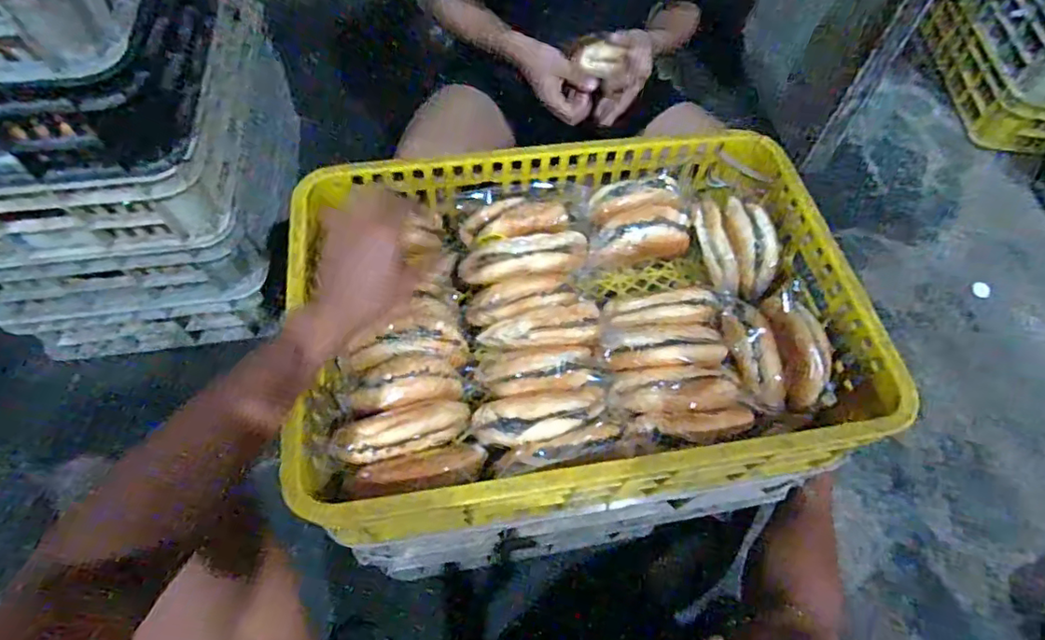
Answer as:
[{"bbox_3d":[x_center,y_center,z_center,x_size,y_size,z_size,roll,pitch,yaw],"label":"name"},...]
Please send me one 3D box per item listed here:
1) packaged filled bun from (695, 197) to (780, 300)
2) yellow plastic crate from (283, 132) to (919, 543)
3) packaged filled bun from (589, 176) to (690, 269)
[{"bbox_3d":[0.279,-0.094,0.746,0.090,0.060,0.129,-10,84,14],"label":"packaged filled bun"},{"bbox_3d":[0.062,-0.003,0.673,0.600,0.141,0.410,-7,60,-7],"label":"yellow plastic crate"},{"bbox_3d":[0.154,-0.133,0.750,0.129,0.066,0.096,-4,59,-5],"label":"packaged filled bun"}]

